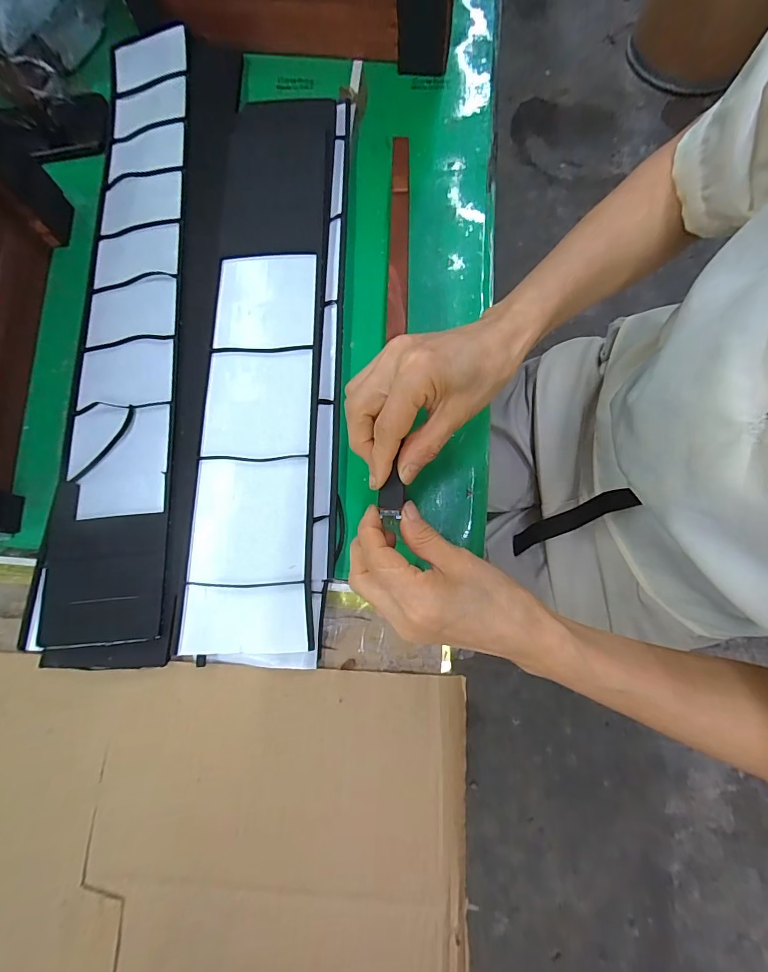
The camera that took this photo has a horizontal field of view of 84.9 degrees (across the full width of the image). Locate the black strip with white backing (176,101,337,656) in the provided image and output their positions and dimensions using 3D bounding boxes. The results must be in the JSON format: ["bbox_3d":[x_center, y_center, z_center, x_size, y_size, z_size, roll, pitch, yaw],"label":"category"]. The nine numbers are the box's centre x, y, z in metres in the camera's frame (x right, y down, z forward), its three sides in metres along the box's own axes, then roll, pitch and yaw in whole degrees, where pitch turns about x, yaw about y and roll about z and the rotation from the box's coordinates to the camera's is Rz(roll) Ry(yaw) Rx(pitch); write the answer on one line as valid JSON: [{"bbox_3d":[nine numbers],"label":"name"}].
[{"bbox_3d":[-0.106,-0.134,0.369,0.102,0.015,0.518,0,75,1],"label":"black strip with white backing"}]

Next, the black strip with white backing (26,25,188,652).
[{"bbox_3d":[-0.241,-0.190,0.397,0.103,0.012,0.631,-4,75,1],"label":"black strip with white backing"}]

